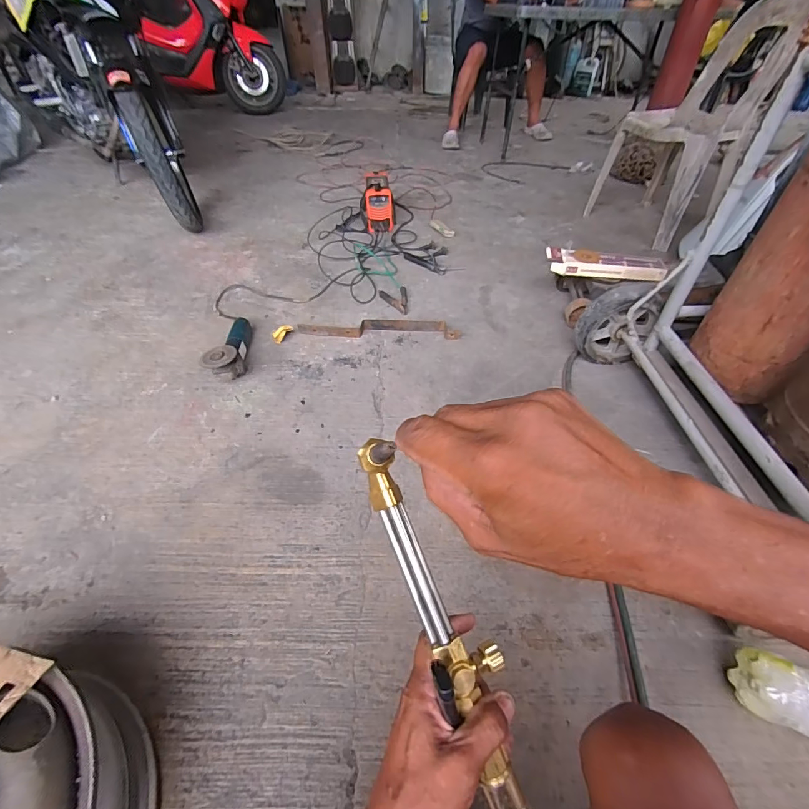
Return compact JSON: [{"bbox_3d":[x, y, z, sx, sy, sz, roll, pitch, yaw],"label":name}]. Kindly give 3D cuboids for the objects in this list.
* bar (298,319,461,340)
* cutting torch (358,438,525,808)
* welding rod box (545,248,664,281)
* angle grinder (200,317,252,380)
[{"bbox_3d":[-0.079,-0.243,1.295,0.504,0.031,0.057,2,46,2],"label":"bar"},{"bbox_3d":[0.064,0.233,0.298,0.047,0.046,0.442,-21,84,-19],"label":"cutting torch"},{"bbox_3d":[0.635,-0.446,1.285,0.363,0.052,0.096,5,46,5],"label":"welding rod box"},{"bbox_3d":[-0.505,-0.168,1.175,0.088,0.108,0.285,-5,46,-5],"label":"angle grinder"}]

